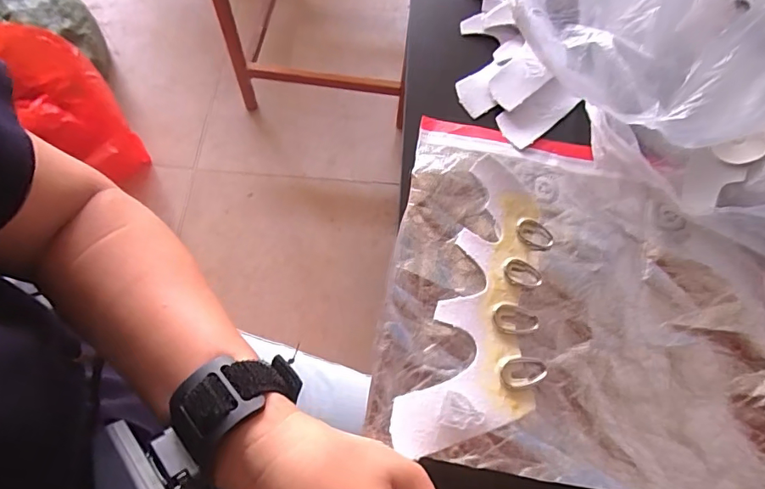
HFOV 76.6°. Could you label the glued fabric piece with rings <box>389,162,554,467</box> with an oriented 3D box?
[{"bbox_3d":[0.076,0.043,0.331,0.078,0.010,0.206,20,67,6],"label":"glued fabric piece with rings"}]

